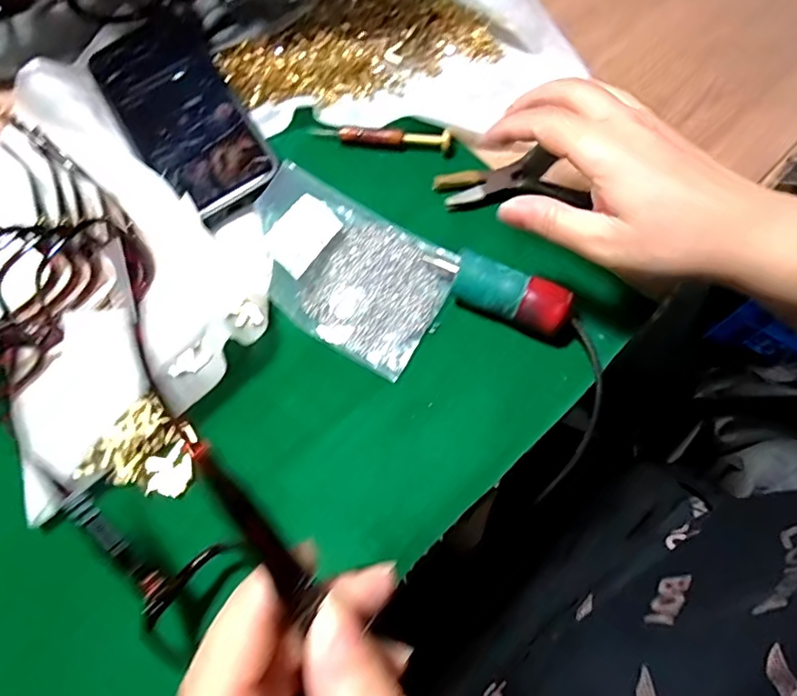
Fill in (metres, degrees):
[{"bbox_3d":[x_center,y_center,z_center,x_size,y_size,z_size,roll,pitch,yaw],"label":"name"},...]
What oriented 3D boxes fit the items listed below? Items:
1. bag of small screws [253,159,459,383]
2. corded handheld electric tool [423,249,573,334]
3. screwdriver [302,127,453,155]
[{"bbox_3d":[-0.036,-0.051,0.340,0.130,0.023,0.091,28,70,11],"label":"bag of small screws"},{"bbox_3d":[0.057,-0.035,0.331,0.085,0.026,0.025,26,70,11],"label":"corded handheld electric tool"},{"bbox_3d":[-0.013,-0.144,0.386,0.096,0.014,0.012,7,67,3],"label":"screwdriver"}]

